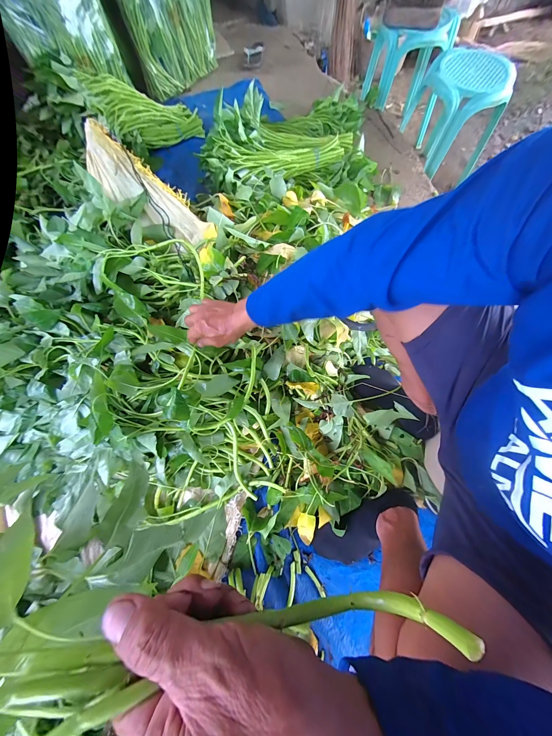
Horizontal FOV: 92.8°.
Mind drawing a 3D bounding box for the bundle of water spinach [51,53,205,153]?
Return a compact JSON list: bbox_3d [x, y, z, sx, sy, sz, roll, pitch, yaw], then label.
[{"bbox_3d":[-0.584,-1.067,1.109,0.513,0.130,0.227,-6,66,-31],"label":"bundle of water spinach"}]

